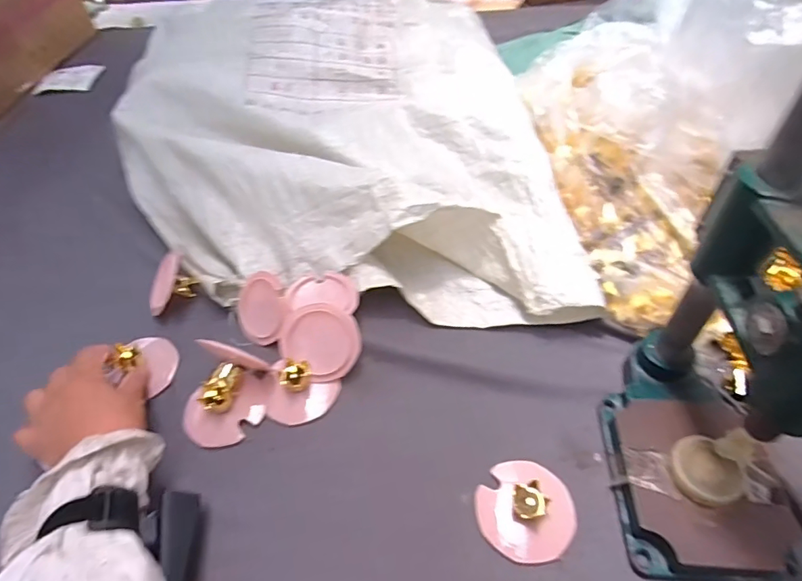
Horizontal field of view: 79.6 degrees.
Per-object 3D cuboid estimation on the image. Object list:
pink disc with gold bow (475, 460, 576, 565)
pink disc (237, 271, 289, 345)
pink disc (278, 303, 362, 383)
[{"bbox_3d":[0.099,0.170,0.377,0.072,0.019,0.072,-1,49,1],"label":"pink disc with gold bow"},{"bbox_3d":[-0.148,0.019,0.508,0.068,0.009,0.074,0,89,35],"label":"pink disc"},{"bbox_3d":[-0.076,0.048,0.464,0.076,0.008,0.067,39,90,3],"label":"pink disc"}]

